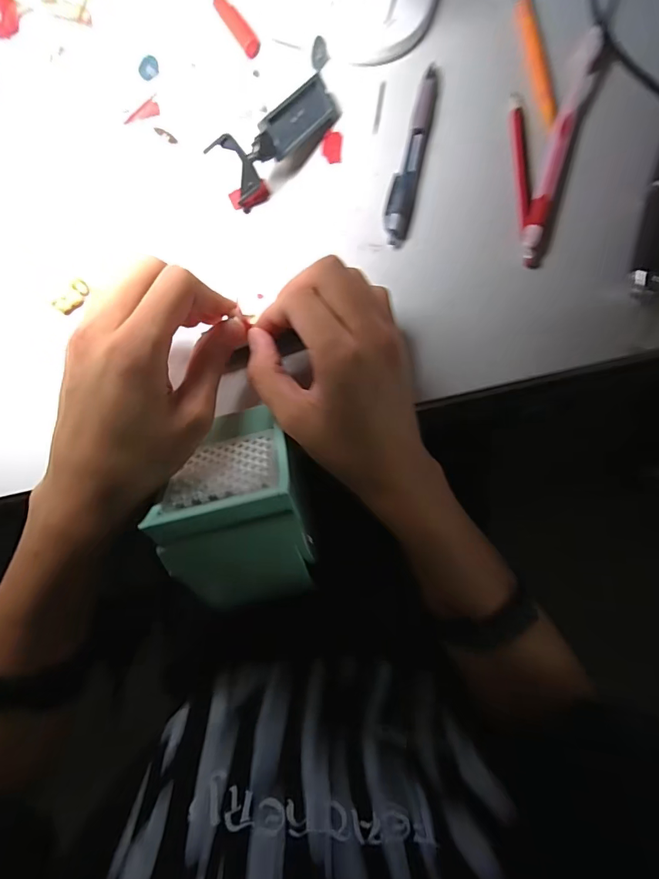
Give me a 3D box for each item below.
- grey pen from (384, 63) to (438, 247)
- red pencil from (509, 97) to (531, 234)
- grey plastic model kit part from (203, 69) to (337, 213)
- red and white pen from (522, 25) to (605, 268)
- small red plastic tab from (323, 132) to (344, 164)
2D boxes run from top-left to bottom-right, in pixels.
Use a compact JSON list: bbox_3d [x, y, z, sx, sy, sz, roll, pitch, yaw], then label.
[{"bbox_3d":[0.059,-0.203,0.299,0.018,0.010,0.139,12,84,2],"label":"grey pen"},{"bbox_3d":[0.135,-0.196,0.298,0.009,0.005,0.102,-2,84,0],"label":"red pencil"},{"bbox_3d":[-0.032,-0.210,0.290,0.102,0.033,0.032,-42,85,-4],"label":"grey plastic model kit part"},{"bbox_3d":[0.163,-0.209,0.297,0.016,0.011,0.186,18,84,2],"label":"red and white pen"},{"bbox_3d":[0.002,-0.214,0.305,0.014,0.004,0.025,3,84,1],"label":"small red plastic tab"}]

